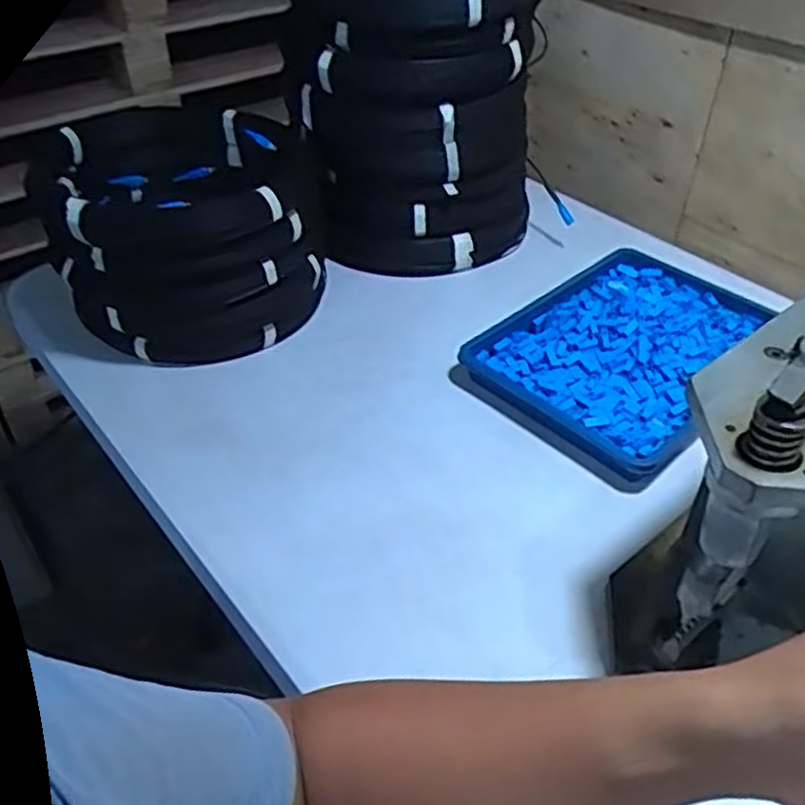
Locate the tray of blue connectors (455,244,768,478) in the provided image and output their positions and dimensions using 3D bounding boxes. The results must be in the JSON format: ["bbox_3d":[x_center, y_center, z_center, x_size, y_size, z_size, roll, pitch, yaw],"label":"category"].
[{"bbox_3d":[0.253,-0.057,0.840,0.316,0.042,0.234,-31,50,-31],"label":"tray of blue connectors"}]

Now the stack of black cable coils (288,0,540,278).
[{"bbox_3d":[0.020,-0.375,0.944,0.276,0.348,0.269,2,41,1],"label":"stack of black cable coils"}]

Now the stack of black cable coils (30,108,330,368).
[{"bbox_3d":[-0.233,-0.174,0.836,0.274,0.203,0.244,1,41,1],"label":"stack of black cable coils"}]

